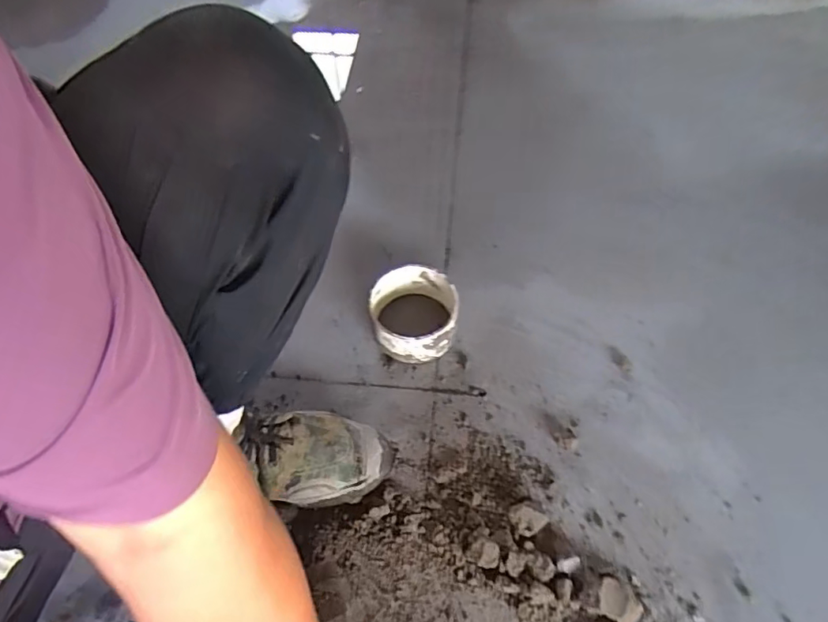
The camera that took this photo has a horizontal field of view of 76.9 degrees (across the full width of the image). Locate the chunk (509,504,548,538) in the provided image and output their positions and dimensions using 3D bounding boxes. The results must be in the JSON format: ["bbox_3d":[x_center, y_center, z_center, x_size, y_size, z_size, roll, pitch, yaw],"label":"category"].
[{"bbox_3d":[0.121,0.225,0.564,0.030,0.023,0.034,-38,66,-20],"label":"chunk"}]

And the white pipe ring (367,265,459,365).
[{"bbox_3d":[0.000,0.005,0.674,0.107,0.080,0.108,0,59,0],"label":"white pipe ring"}]

